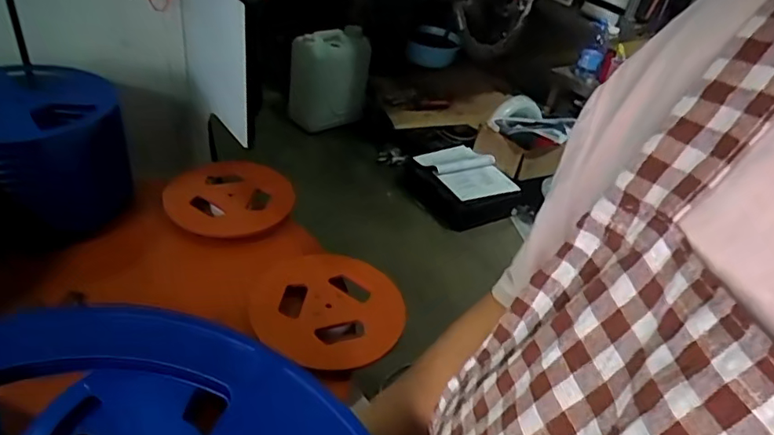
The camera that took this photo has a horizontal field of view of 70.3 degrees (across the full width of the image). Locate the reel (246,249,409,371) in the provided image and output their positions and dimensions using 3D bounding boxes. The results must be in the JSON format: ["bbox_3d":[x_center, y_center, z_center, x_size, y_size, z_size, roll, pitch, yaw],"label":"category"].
[{"bbox_3d":[-0.106,0.159,0.990,0.264,0.052,0.265,-5,37,-14],"label":"reel"}]

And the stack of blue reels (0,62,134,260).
[{"bbox_3d":[-0.639,-0.117,1.020,0.277,0.271,0.316,-11,39,-22],"label":"stack of blue reels"}]

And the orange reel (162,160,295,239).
[{"bbox_3d":[-0.340,-0.051,1.185,0.234,0.028,0.267,39,46,21],"label":"orange reel"}]

